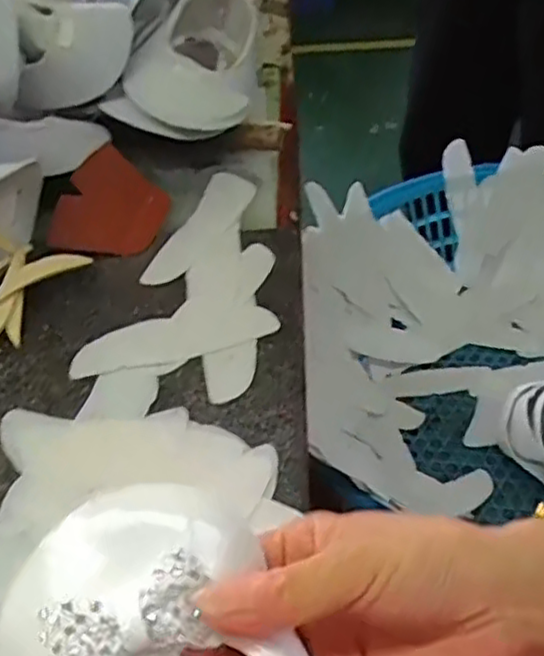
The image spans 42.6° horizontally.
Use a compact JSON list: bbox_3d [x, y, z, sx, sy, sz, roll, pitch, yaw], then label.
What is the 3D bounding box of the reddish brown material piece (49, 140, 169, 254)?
[{"bbox_3d":[-0.124,-0.093,0.544,0.075,0.010,0.087,22,69,-6],"label":"reddish brown material piece"}]

